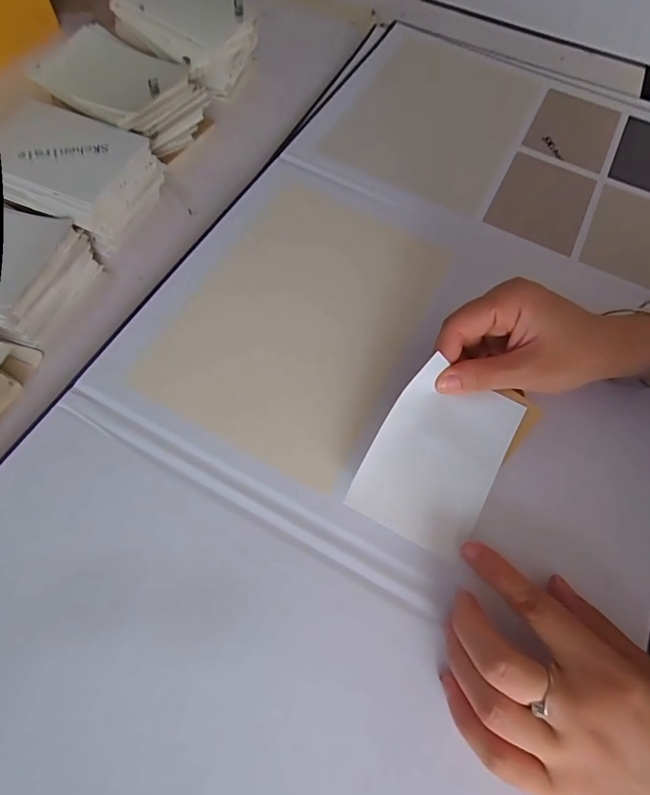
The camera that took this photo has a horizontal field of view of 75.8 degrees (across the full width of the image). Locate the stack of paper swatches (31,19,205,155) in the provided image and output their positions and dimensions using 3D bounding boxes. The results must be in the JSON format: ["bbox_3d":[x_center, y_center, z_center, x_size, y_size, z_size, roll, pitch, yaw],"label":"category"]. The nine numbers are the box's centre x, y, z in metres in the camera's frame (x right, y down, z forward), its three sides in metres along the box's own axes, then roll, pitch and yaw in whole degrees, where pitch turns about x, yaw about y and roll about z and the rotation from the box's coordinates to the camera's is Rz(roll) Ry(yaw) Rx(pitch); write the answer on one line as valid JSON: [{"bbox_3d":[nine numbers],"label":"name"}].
[{"bbox_3d":[-0.181,-0.271,0.377,0.123,0.052,0.094,30,67,8],"label":"stack of paper swatches"}]

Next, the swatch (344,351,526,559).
[{"bbox_3d":[0.071,0.036,0.260,0.077,0.024,0.106,26,67,9],"label":"swatch"}]

